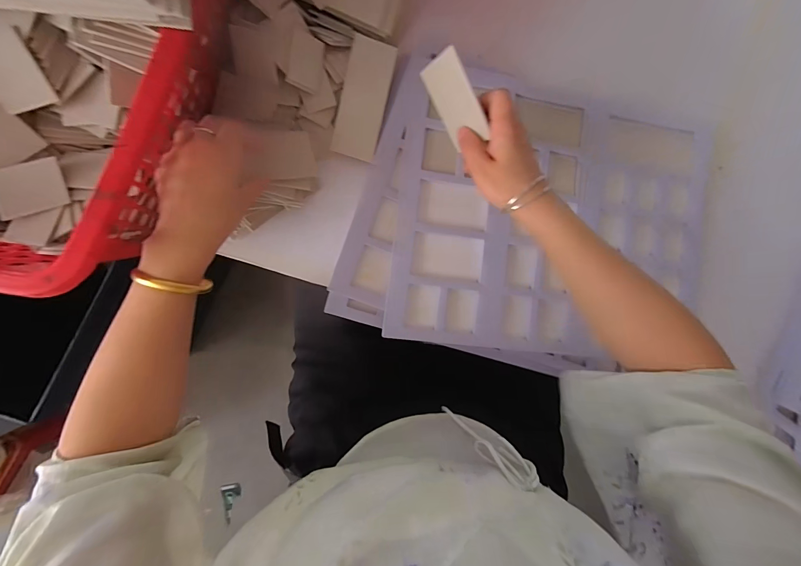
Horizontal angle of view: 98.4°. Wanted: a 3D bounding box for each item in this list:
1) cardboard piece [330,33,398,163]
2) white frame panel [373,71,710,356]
[{"bbox_3d":[-0.044,-0.226,0.428,0.056,0.006,0.135,13,99,-7],"label":"cardboard piece"},{"bbox_3d":[0.212,-0.077,0.450,0.426,0.015,0.338,7,89,-8],"label":"white frame panel"}]

